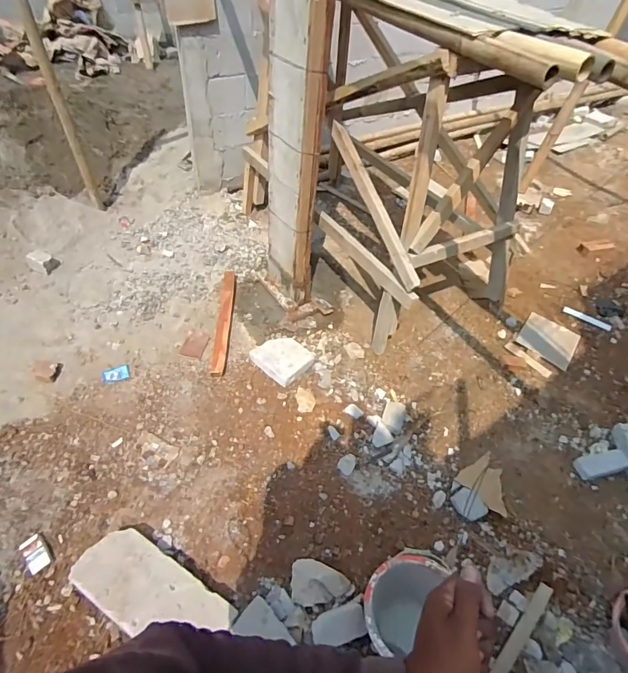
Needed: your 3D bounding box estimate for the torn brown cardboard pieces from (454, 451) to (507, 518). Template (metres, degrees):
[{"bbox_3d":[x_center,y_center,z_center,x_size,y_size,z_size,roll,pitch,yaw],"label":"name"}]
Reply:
[{"bbox_3d":[0.681,0.560,1.623,0.189,0.016,0.199,-33,58,-28],"label":"torn brown cardboard pieces"}]

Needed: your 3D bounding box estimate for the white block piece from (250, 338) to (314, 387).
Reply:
[{"bbox_3d":[-0.149,0.094,1.955,0.262,0.070,0.214,37,56,25],"label":"white block piece"}]

